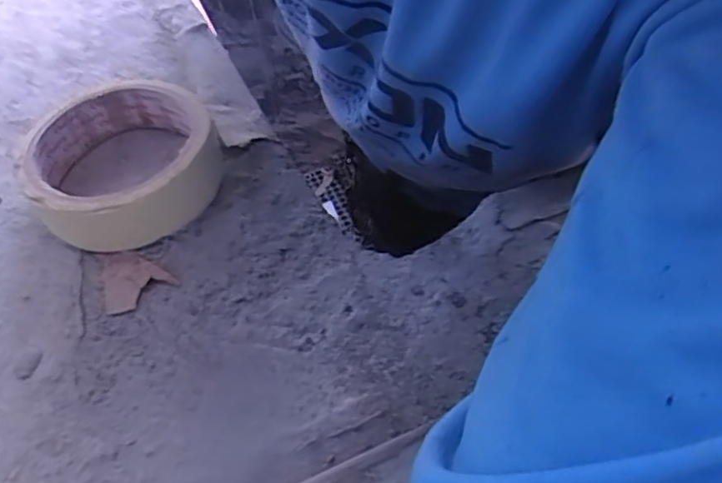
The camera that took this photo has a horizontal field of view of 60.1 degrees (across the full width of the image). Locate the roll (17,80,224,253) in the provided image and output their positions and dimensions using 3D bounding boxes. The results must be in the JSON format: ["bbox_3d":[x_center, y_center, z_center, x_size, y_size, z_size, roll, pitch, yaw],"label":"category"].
[{"bbox_3d":[-0.108,-0.035,0.285,0.081,0.030,0.094,-35,55,-22],"label":"roll"}]

